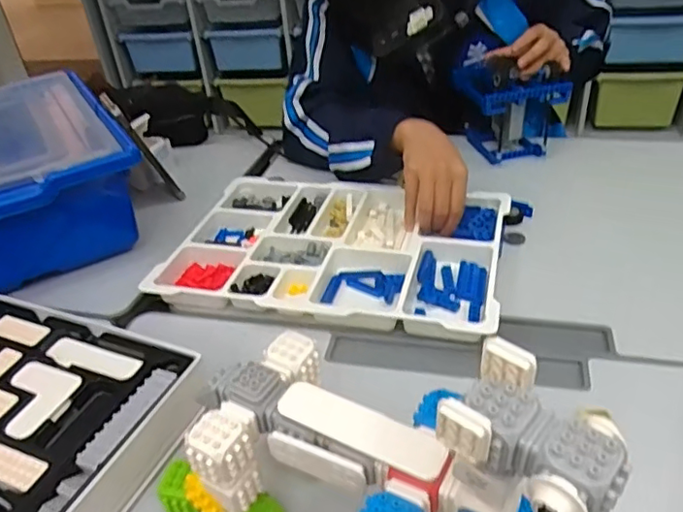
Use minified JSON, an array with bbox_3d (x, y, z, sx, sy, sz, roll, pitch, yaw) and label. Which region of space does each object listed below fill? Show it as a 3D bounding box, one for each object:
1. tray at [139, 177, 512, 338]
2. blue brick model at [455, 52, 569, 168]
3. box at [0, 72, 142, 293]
[{"bbox_3d":[-0.001,-0.014,0.710,0.370,0.032,0.269,5,37,16],"label":"tray"},{"bbox_3d":[0.247,-0.224,0.888,0.127,0.125,0.125,-12,35,-8],"label":"blue brick model"},{"bbox_3d":[-0.448,-0.091,0.803,0.278,0.176,0.412,-23,38,-23],"label":"box"}]

